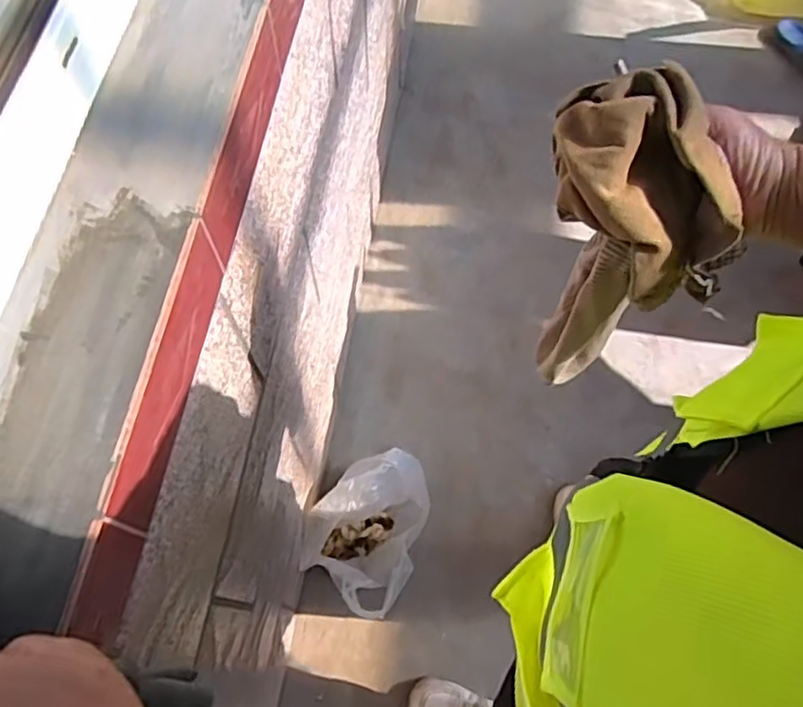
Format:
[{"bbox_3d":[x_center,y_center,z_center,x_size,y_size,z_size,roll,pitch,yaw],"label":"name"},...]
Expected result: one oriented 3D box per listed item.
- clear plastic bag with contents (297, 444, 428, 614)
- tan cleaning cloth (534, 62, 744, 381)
[{"bbox_3d":[-0.058,0.304,1.155,0.179,0.209,0.255,14,67,5],"label":"clear plastic bag with contents"},{"bbox_3d":[0.153,-0.053,0.502,0.082,0.302,0.127,-33,65,-18],"label":"tan cleaning cloth"}]

